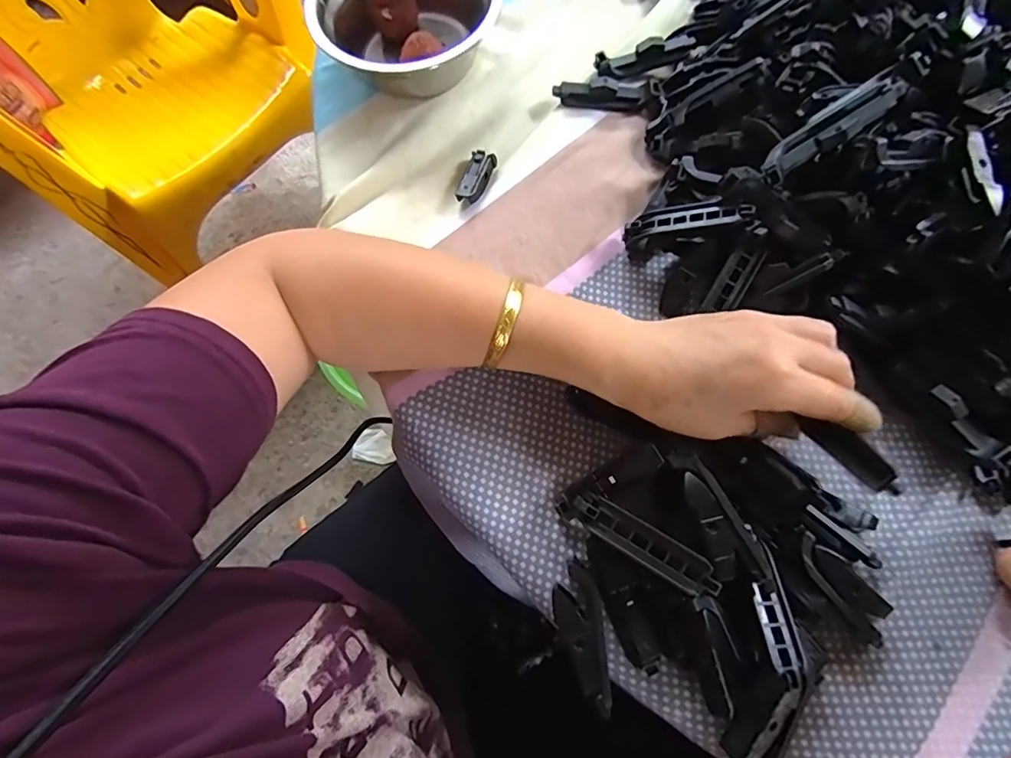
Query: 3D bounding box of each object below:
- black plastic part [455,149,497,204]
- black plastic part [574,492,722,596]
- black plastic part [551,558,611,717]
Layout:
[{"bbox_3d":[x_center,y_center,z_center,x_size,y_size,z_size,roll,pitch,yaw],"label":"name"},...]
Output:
[{"bbox_3d":[-0.020,-0.141,0.340,0.017,0.013,0.039,20,74,7],"label":"black plastic part"},{"bbox_3d":[0.068,0.080,0.240,0.074,0.007,0.018,29,75,23],"label":"black plastic part"},{"bbox_3d":[0.040,0.133,0.253,0.024,0.015,0.071,-13,73,-3],"label":"black plastic part"}]

